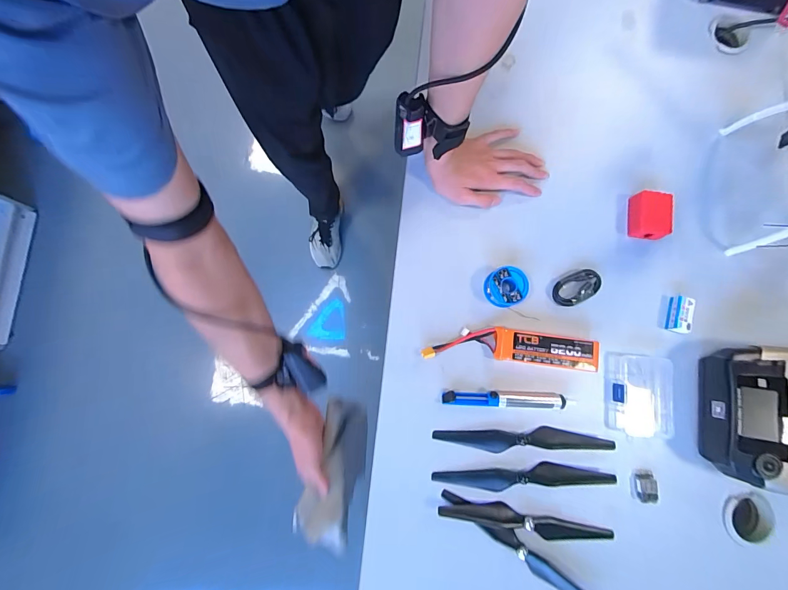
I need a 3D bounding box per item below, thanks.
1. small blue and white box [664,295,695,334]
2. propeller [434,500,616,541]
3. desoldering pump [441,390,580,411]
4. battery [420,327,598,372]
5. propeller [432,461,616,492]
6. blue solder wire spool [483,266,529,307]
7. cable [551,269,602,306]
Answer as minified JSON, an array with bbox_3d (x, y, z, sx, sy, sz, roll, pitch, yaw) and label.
[{"bbox_3d":[0.412,0.028,0.504,0.027,0.015,0.053,16,81,0],"label":"small blue and white box"},{"bbox_3d":[0.171,0.296,0.453,0.224,0.017,0.030,12,81,0],"label":"propeller"},{"bbox_3d":[0.155,0.144,0.480,0.175,0.015,0.020,3,81,-2],"label":"desoldering pump"},{"bbox_3d":[0.161,0.072,0.486,0.234,0.023,0.046,5,81,-2],"label":"battery"},{"bbox_3d":[0.169,0.241,0.461,0.229,0.014,0.028,-3,81,-3],"label":"propeller"},{"bbox_3d":[0.158,-0.011,0.498,0.055,0.033,0.052,0,81,-2],"label":"blue solder wire spool"},{"bbox_3d":[0.267,-0.011,0.510,0.073,0.009,0.042,-27,83,-6],"label":"cable"}]

